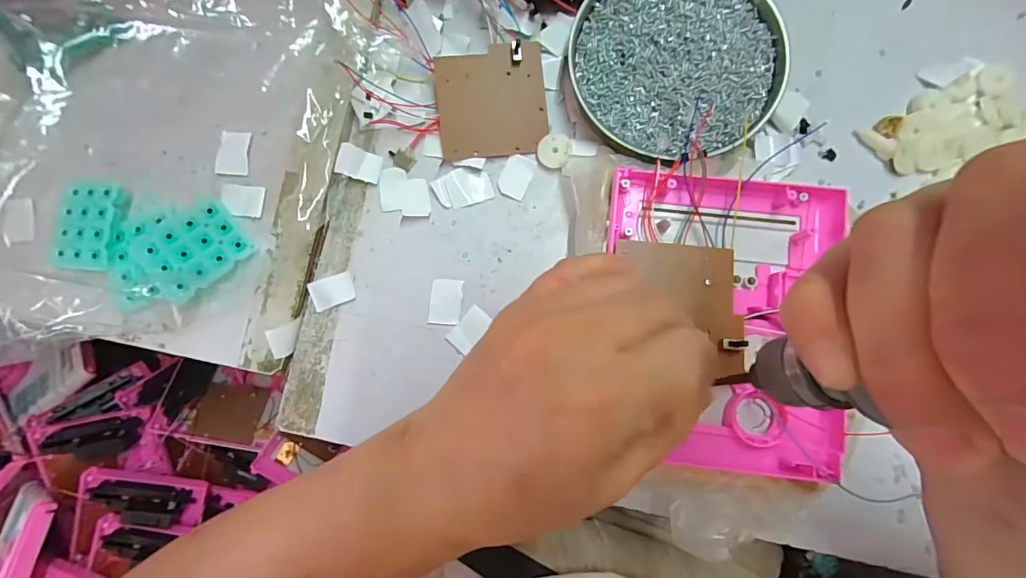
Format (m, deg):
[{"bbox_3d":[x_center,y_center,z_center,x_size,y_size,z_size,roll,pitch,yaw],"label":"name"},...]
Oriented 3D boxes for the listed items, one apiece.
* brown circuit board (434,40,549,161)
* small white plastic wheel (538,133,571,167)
[{"bbox_3d":[-0.014,-0.126,0.307,0.072,0.007,0.073,-6,85,1],"label":"brown circuit board"},{"bbox_3d":[0.028,-0.093,0.306,0.021,0.008,0.022,0,85,2],"label":"small white plastic wheel"}]

